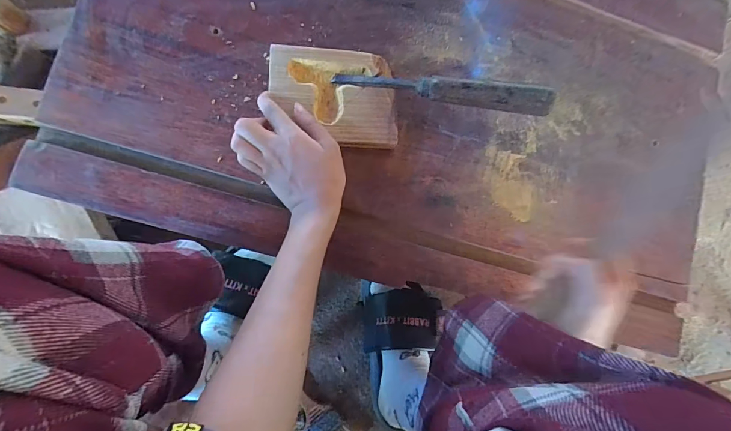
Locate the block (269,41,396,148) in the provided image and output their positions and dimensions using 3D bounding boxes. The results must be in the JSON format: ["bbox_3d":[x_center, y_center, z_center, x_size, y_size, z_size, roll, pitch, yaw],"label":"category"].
[{"bbox_3d":[-0.036,-0.132,0.391,0.138,0.020,0.106,1,84,-8],"label":"block"}]

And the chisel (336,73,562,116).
[{"bbox_3d":[0.078,-0.137,0.374,0.230,0.020,0.024,12,82,13],"label":"chisel"}]

